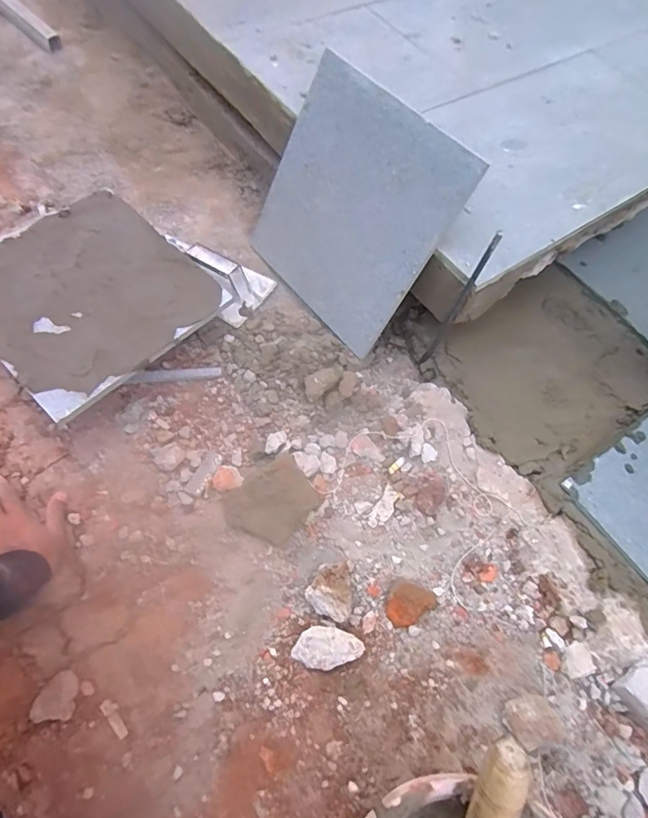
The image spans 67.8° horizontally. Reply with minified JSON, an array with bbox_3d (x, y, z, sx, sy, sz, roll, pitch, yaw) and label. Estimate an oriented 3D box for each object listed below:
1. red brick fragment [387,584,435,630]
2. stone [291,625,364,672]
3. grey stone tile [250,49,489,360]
[{"bbox_3d":[0.104,0.235,0.587,0.062,0.019,0.045,-32,70,-16],"label":"red brick fragment"},{"bbox_3d":[0.005,0.277,0.559,0.079,0.024,0.043,6,65,1],"label":"stone"},{"bbox_3d":[0.028,-0.280,0.688,0.014,0.296,0.296,-17,59,-48],"label":"grey stone tile"}]

